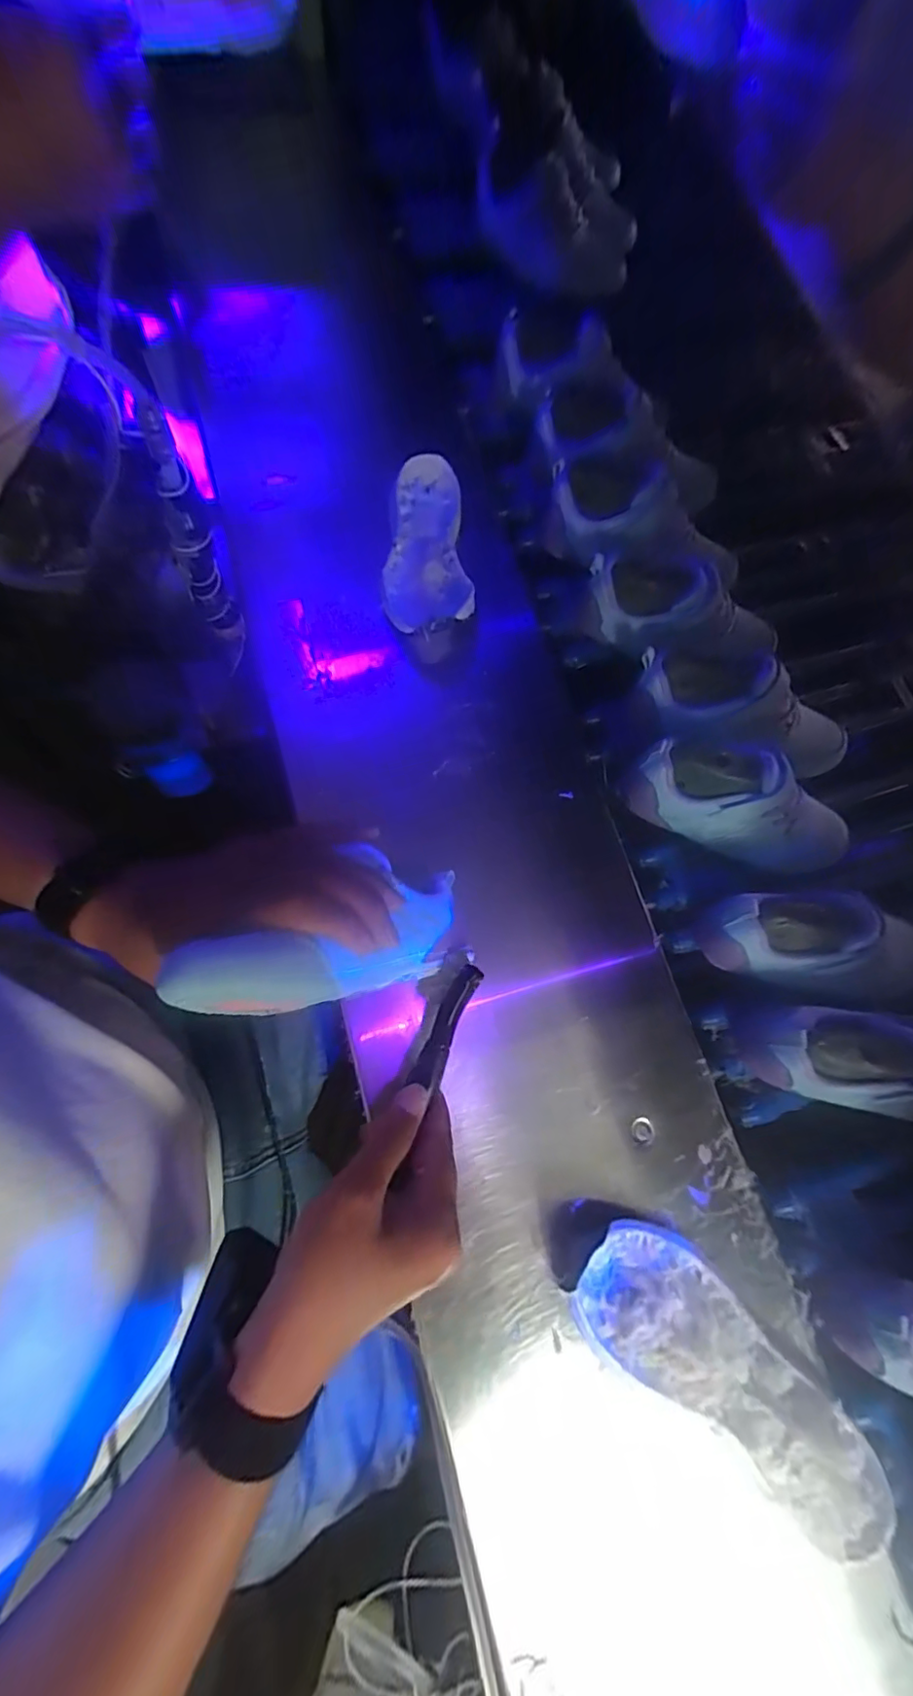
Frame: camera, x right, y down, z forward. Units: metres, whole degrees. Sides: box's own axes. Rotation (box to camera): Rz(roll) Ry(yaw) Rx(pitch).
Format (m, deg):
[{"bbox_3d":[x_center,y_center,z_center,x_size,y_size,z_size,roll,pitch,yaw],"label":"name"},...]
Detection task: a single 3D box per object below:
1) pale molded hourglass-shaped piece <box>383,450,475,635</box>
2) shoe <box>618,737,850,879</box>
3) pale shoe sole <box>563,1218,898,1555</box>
[{"bbox_3d":[-0.028,-0.249,0.478,0.073,0.064,0.183,-5,68,-5],"label":"pale molded hourglass-shaped piece"},{"bbox_3d":[0.240,-0.039,0.446,0.187,0.098,0.072,23,68,7],"label":"shoe"},{"bbox_3d":[0.166,0.313,0.320,0.204,0.034,0.076,35,70,11],"label":"pale shoe sole"}]

